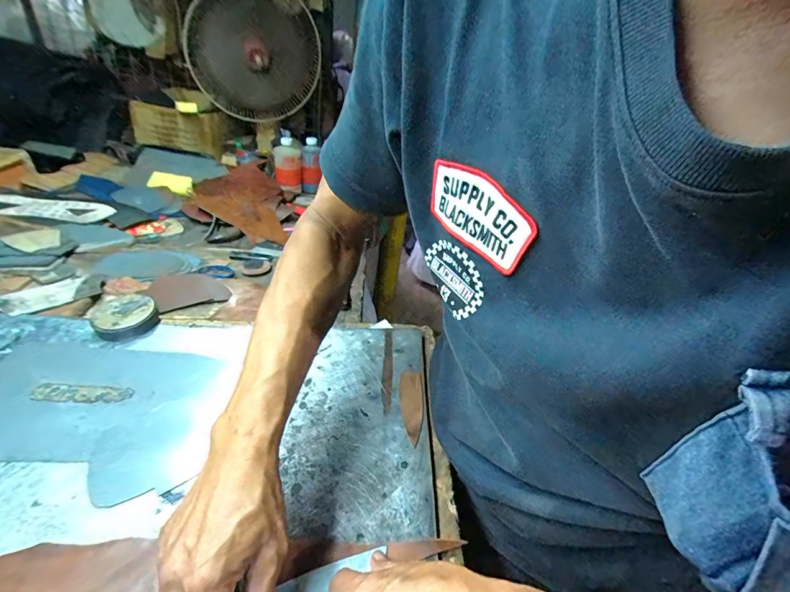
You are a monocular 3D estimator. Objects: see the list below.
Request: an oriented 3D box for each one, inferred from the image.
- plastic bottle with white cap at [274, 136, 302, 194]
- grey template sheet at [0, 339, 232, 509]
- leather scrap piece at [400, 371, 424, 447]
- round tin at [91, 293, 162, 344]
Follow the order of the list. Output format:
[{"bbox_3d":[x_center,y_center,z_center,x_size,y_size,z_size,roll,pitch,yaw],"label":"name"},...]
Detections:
[{"bbox_3d":[-0.308,-0.369,1.048,0.074,0.148,0.059,-2,37,-16],"label":"plastic bottle with white cap"},{"bbox_3d":[-0.345,0.122,0.414,0.294,0.007,0.190,6,35,1],"label":"grey template sheet"},{"bbox_3d":[0.020,0.129,0.430,0.026,0.004,0.097,-6,38,2],"label":"leather scrap piece"},{"bbox_3d":[-0.380,0.032,0.513,0.073,0.036,0.081,-25,47,-39],"label":"round tin"}]

